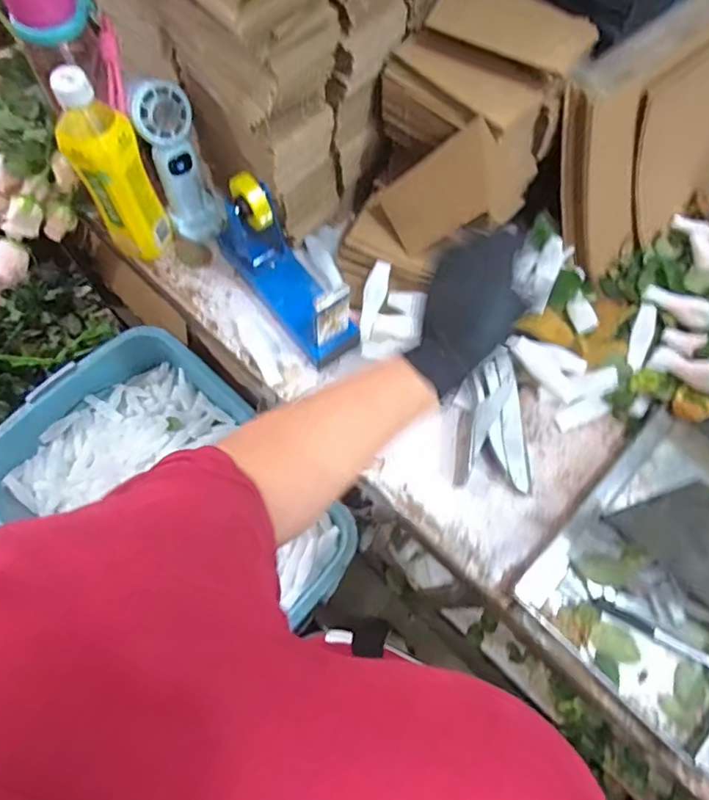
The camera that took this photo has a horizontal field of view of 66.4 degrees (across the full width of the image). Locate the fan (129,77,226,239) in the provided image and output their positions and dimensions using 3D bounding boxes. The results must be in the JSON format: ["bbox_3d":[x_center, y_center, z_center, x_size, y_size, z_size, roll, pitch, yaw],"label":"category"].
[{"bbox_3d":[-0.198,-0.267,0.631,0.065,0.195,0.058,-19,71,-9],"label":"fan"}]

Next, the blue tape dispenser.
[{"bbox_3d":[-0.073,-0.149,0.610,0.073,0.132,0.204,-36,75,-14],"label":"blue tape dispenser"}]

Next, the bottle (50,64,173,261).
[{"bbox_3d":[-0.256,-0.238,0.589,0.069,0.235,0.055,-28,73,-12],"label":"bottle"}]

